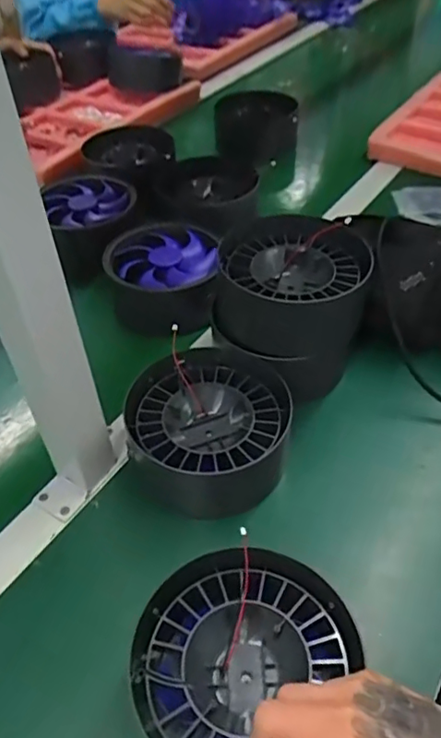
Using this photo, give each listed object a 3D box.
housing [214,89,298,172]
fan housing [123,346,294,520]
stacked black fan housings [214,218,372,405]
[{"bbox_3d":[0.063,-0.402,0.978,0.134,0.102,0.103,5,46,7],"label":"housing"},{"bbox_3d":[-0.008,0.049,0.507,0.133,0.060,0.136,7,46,10],"label":"fan housing"},{"bbox_3d":[0.065,-0.062,0.550,0.139,0.103,0.160,11,47,14],"label":"stacked black fan housings"}]

